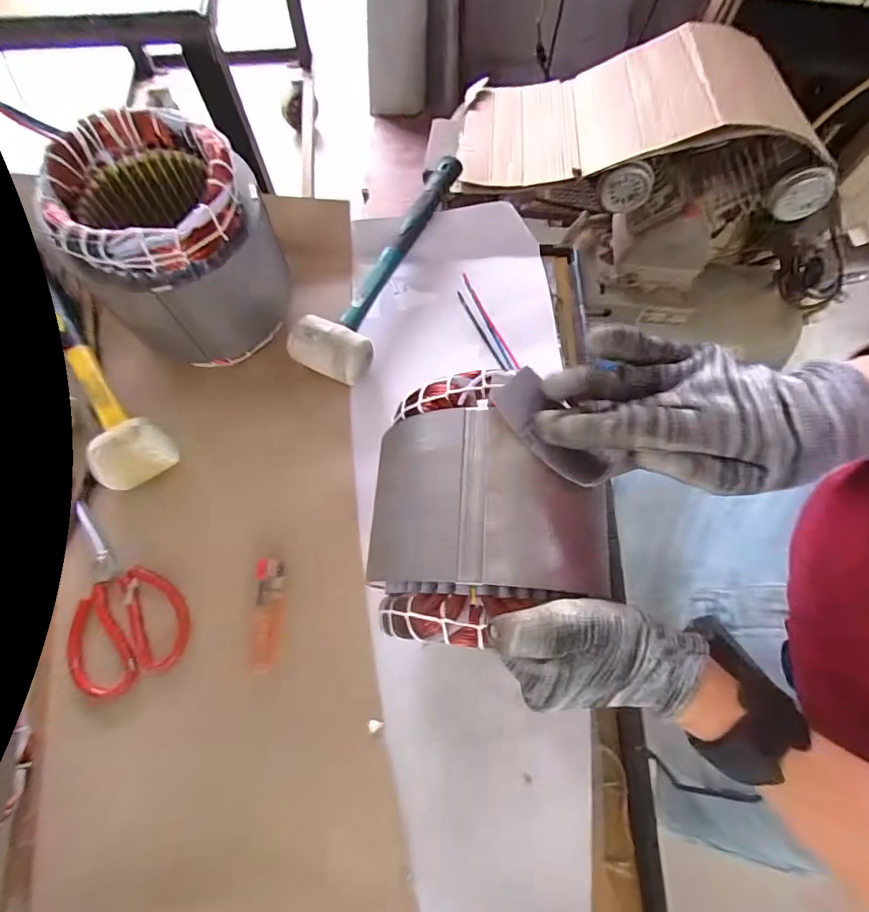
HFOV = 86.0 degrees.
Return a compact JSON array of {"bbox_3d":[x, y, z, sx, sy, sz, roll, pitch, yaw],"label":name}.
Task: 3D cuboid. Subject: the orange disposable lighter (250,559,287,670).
[{"bbox_3d":[-0.134,0.126,0.375,0.022,0.015,0.082,0,69,-1],"label":"orange disposable lighter"}]

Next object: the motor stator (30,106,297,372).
[{"bbox_3d":[-0.212,-0.171,0.393,0.128,0.143,0.124,0,69,-1],"label":"motor stator"}]

